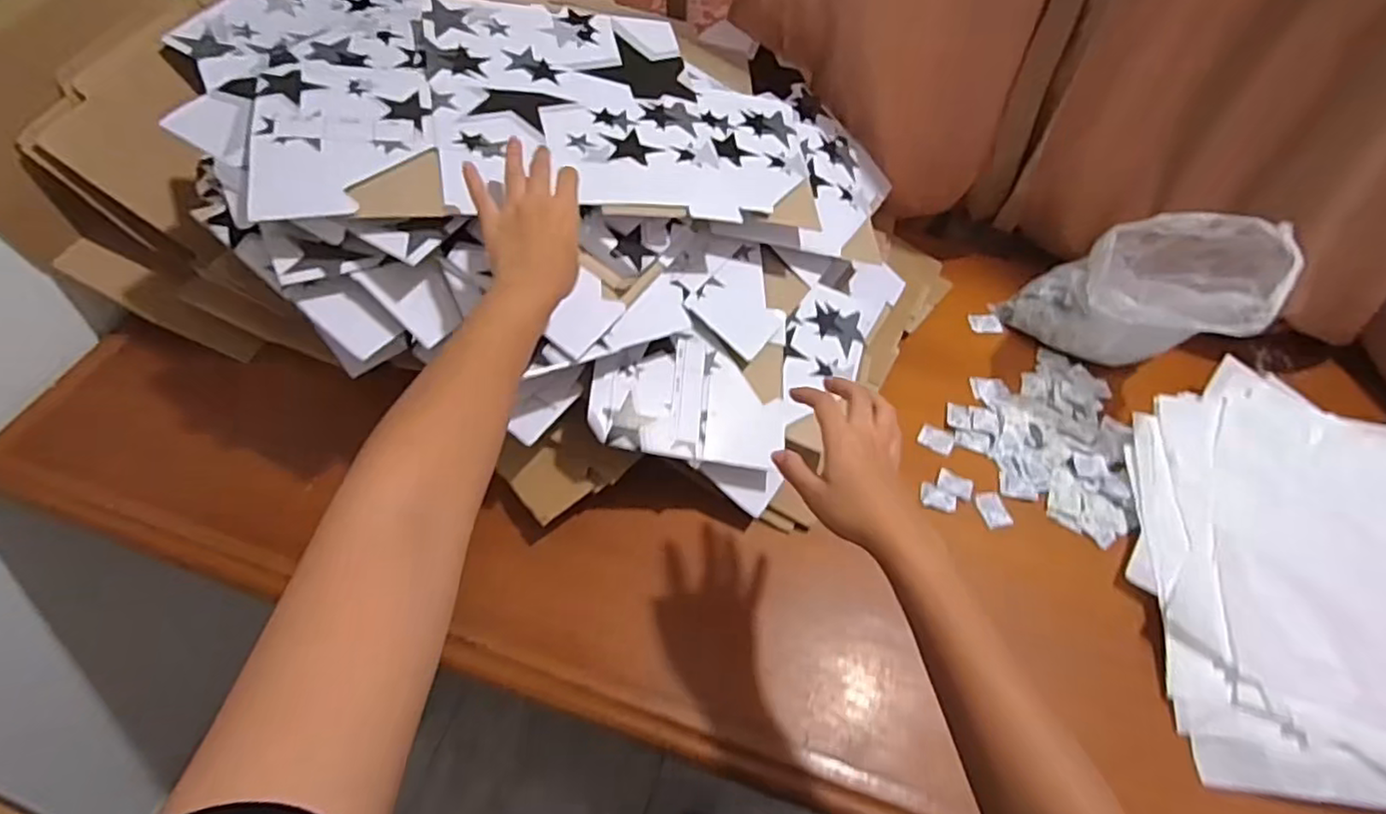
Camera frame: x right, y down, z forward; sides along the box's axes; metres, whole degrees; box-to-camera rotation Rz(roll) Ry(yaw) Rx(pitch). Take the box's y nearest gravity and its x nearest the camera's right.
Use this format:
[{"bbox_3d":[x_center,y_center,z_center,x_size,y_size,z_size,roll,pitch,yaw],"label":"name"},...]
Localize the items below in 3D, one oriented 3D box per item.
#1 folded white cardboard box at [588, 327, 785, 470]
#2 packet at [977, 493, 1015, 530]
[{"bbox_3d":[-0.002,-0.010,0.662,0.195,0.014,0.125,9,72,-19],"label":"folded white cardboard box"},{"bbox_3d":[0.333,0.113,0.733,0.030,0.004,0.042,-14,58,-14],"label":"packet"}]

